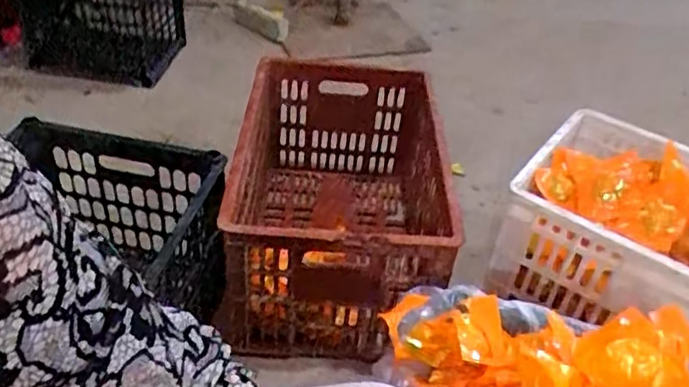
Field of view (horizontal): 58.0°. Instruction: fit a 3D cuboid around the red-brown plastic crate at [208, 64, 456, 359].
[{"bbox_3d":[-0.014,0.005,1.006,0.319,0.247,0.470,7,38,-1],"label":"red-brown plastic crate"}]

